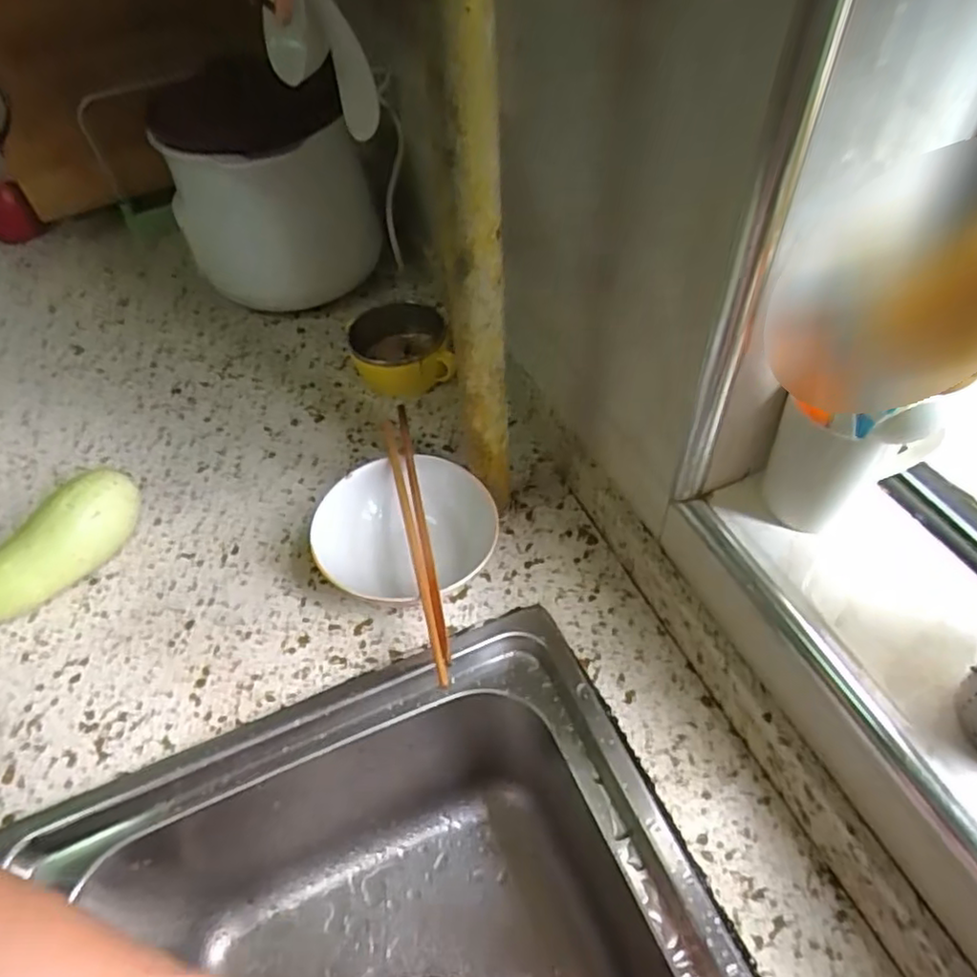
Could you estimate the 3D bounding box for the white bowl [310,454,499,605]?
[{"bbox_3d":[-0.067,0.040,0.506,0.113,0.062,0.129,22,56,21],"label":"white bowl"}]

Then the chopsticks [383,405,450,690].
[{"bbox_3d":[-0.053,0.029,0.474,0.019,0.013,0.240,-12,51,-6],"label":"chopsticks"}]

